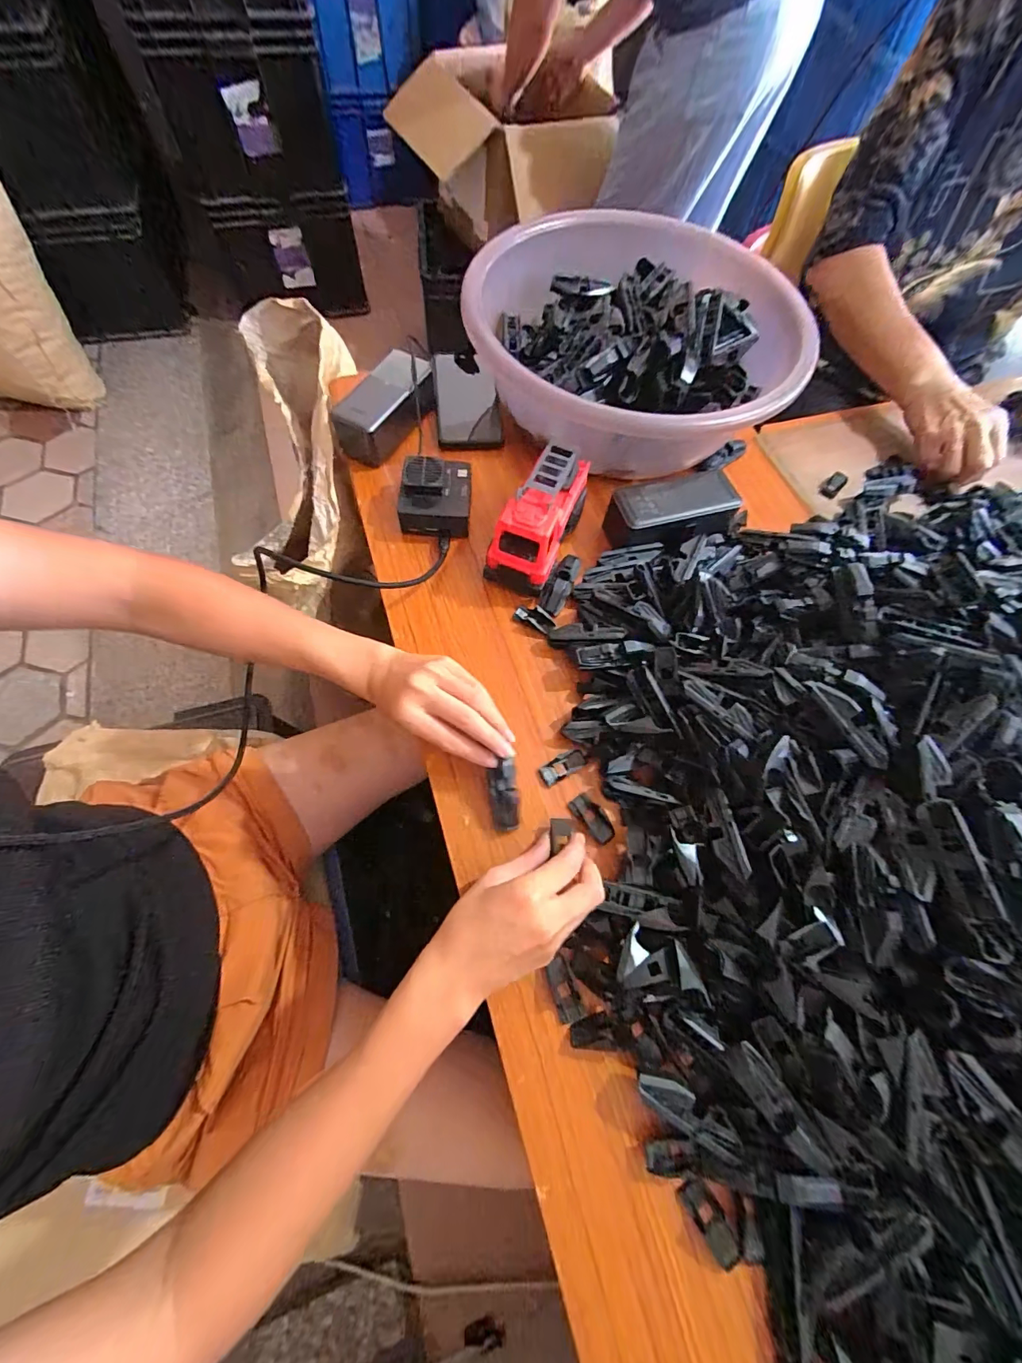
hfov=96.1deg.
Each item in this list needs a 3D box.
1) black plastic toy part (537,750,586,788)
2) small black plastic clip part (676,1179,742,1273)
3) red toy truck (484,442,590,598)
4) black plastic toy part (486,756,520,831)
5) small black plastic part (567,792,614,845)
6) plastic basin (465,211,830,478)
[{"bbox_3d":[0.043,0.072,0.386,0.040,0.008,0.017,-29,71,-14],"label":"black plastic toy part"},{"bbox_3d":[0.121,0.328,0.279,0.018,0.007,0.044,-31,71,-15],"label":"small black plastic clip part"},{"bbox_3d":[0.031,-0.162,0.437,0.058,0.070,0.141,24,68,7],"label":"red toy truck"},{"bbox_3d":[-0.006,0.090,0.363,0.023,0.013,0.057,-1,96,-3],"label":"black plastic toy part"},{"bbox_3d":[0.067,0.112,0.375,0.017,0.008,0.043,-35,73,-16],"label":"small black plastic part"},{"bbox_3d":[0.115,-0.359,0.503,0.299,0.101,0.345,-20,68,-12],"label":"plastic basin"}]

